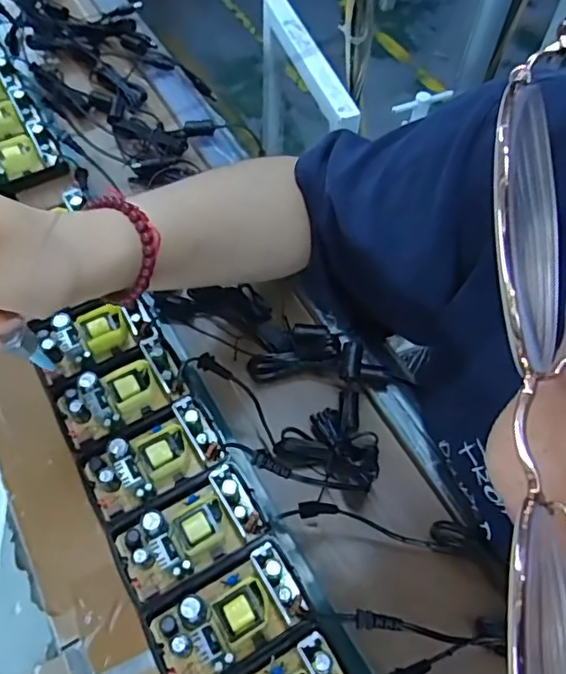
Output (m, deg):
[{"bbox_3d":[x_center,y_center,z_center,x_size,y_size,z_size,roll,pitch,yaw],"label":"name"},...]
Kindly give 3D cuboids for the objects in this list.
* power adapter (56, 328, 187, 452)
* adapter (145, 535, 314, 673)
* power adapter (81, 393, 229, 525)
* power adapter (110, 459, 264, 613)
[{"bbox_3d":[-0.103,0.031,0.357,0.077,0.021,0.049,-33,63,-17],"label":"power adapter"},{"bbox_3d":[-0.029,0.143,0.295,0.079,0.024,0.049,-27,61,-14],"label":"adapter"},{"bbox_3d":[-0.078,0.070,0.335,0.076,0.022,0.046,-29,61,-15],"label":"power adapter"},{"bbox_3d":[-0.052,0.106,0.315,0.079,0.023,0.045,-28,61,-15],"label":"power adapter"}]

